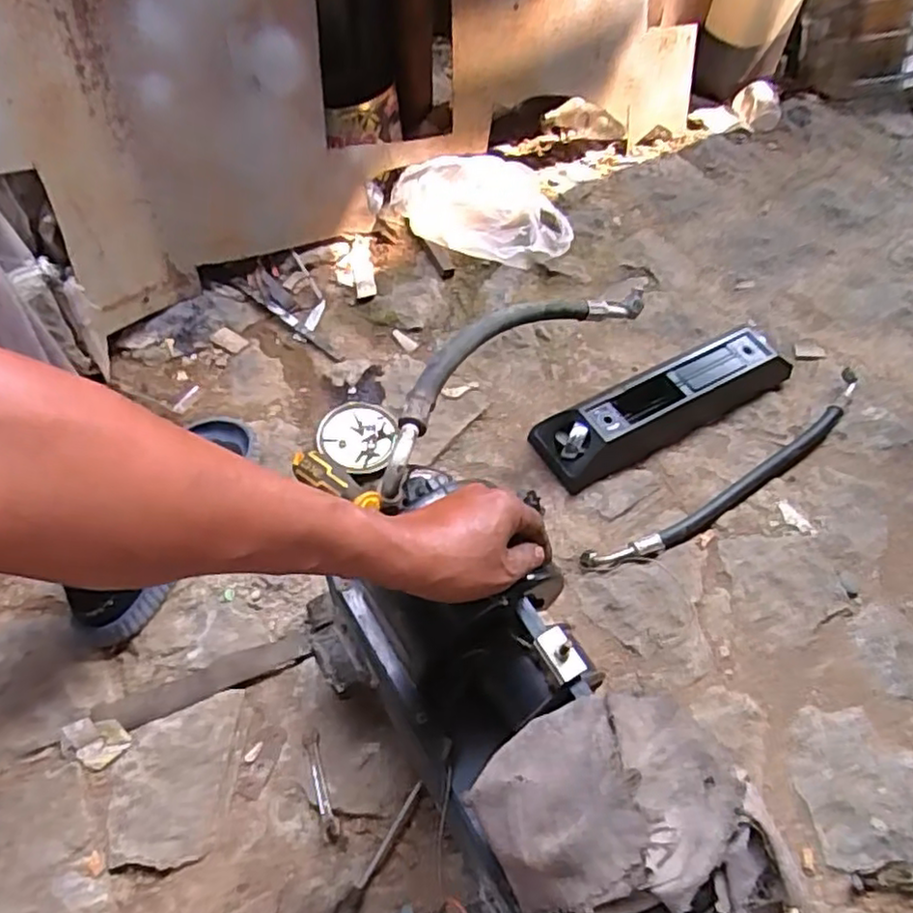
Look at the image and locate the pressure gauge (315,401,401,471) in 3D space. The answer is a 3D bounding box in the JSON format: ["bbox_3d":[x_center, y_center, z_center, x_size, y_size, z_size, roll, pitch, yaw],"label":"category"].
[{"bbox_3d":[-0.128,-0.026,0.886,0.097,0.026,0.101,2,58,-3],"label":"pressure gauge"}]

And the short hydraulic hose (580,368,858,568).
[{"bbox_3d":[0.370,0.023,0.887,0.496,0.026,0.056,-29,64,-20],"label":"short hydraulic hose"}]

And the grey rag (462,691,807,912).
[{"bbox_3d":[0.101,0.228,0.415,0.140,0.071,0.152,-24,62,-17],"label":"grey rag"}]

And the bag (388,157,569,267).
[{"bbox_3d":[0.046,-0.389,1.070,0.281,0.115,0.152,-5,58,-7],"label":"bag"}]

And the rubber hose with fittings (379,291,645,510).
[{"bbox_3d":[0.065,-0.103,0.691,0.075,0.068,0.455,38,47,19],"label":"rubber hose with fittings"}]

